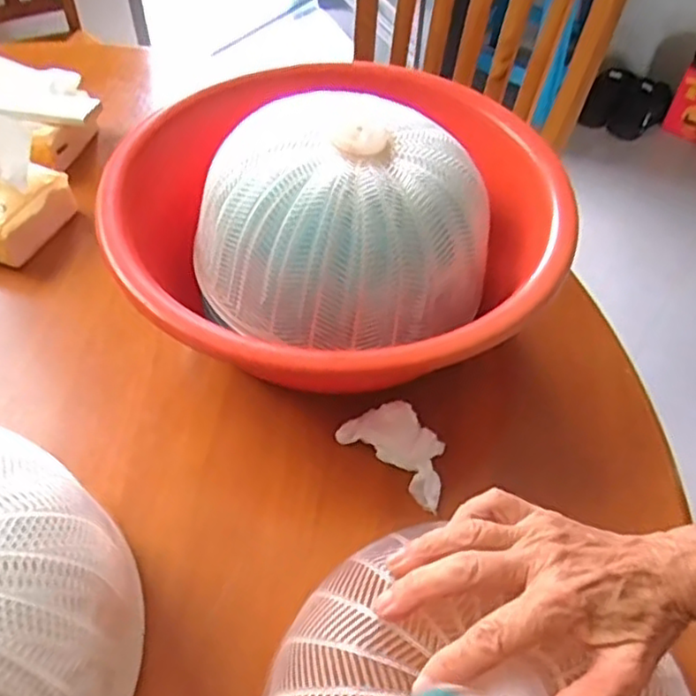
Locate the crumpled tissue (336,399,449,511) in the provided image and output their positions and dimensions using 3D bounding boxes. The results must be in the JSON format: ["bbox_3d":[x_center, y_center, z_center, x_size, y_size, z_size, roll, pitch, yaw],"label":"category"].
[{"bbox_3d":[0.040,0.073,0.524,0.090,0.032,0.043,34,58,22],"label":"crumpled tissue"}]

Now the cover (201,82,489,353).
[{"bbox_3d":[-0.005,-0.107,0.542,0.226,0.108,0.202,-10,53,-10],"label":"cover"}]

